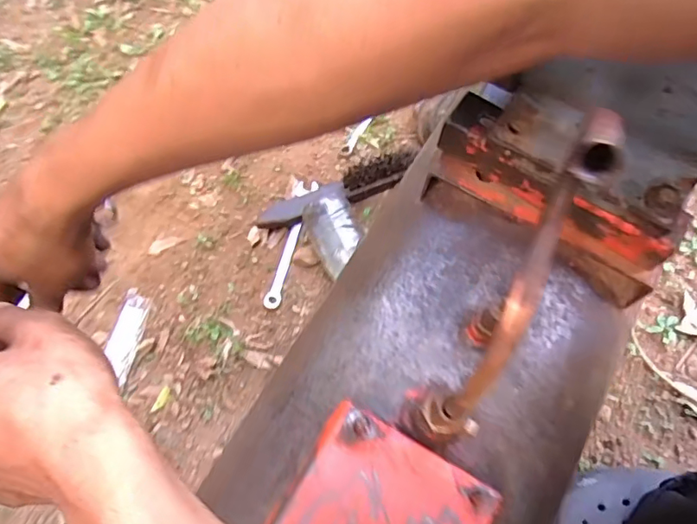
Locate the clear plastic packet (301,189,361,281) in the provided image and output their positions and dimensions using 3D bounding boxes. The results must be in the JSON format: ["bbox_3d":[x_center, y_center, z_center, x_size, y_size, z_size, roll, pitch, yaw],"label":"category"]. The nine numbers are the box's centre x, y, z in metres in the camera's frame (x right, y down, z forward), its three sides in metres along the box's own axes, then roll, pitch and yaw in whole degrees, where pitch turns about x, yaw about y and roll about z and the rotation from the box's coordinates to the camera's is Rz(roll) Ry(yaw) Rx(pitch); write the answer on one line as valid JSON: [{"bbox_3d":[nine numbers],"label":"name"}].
[{"bbox_3d":[-0.019,-0.037,0.671,0.057,0.059,0.098,-19,66,-10],"label":"clear plastic packet"}]

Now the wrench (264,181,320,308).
[{"bbox_3d":[-0.077,-0.025,0.692,0.026,0.013,0.178,14,65,6],"label":"wrench"}]

